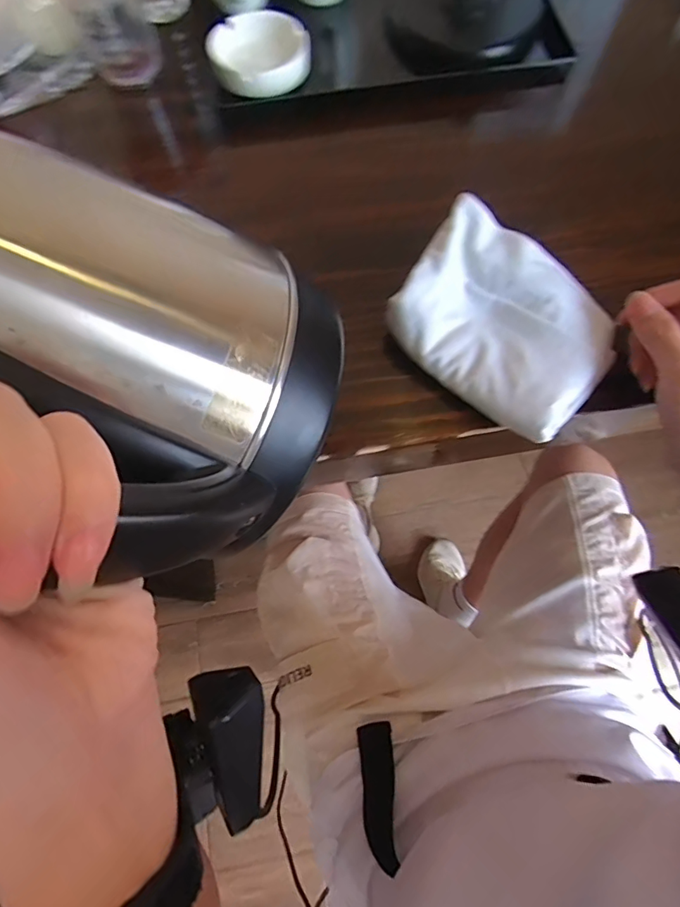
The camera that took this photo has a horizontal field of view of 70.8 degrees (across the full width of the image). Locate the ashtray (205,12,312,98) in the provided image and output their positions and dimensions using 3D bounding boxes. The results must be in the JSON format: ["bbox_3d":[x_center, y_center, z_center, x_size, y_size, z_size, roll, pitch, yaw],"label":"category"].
[{"bbox_3d":[-0.073,-0.363,0.434,0.087,0.028,0.075,-18,71,-5],"label":"ashtray"}]

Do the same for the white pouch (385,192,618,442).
[{"bbox_3d":[0.111,-0.087,0.323,0.144,0.031,0.107,38,94,8],"label":"white pouch"}]

